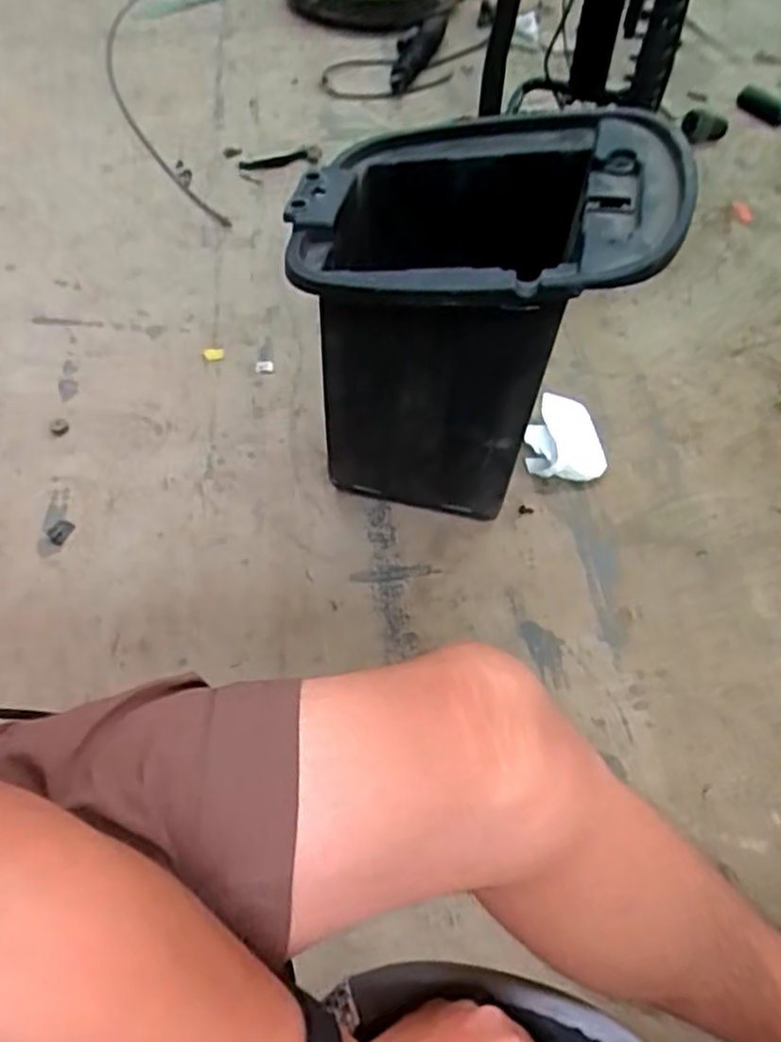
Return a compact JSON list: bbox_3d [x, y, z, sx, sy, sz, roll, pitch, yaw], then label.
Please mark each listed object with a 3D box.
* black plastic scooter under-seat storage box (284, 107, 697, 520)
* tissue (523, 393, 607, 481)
[{"bbox_3d":[0.071,-0.178,0.699,0.291,0.327,0.250,14,55,10],"label":"black plastic scooter under-seat storage box"},{"bbox_3d":[0.197,-0.099,0.853,0.086,0.031,0.125,0,54,-1],"label":"tissue"}]

